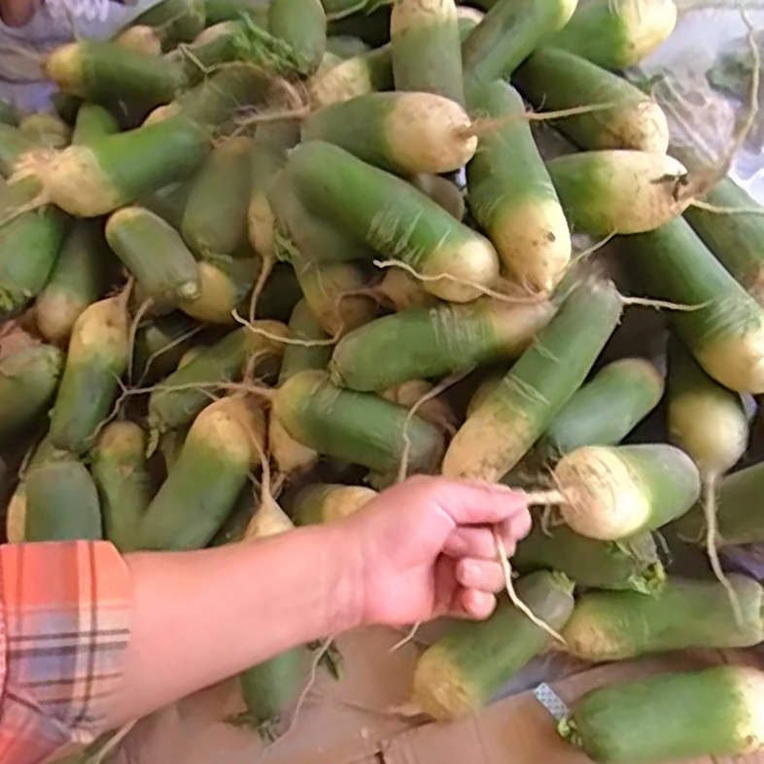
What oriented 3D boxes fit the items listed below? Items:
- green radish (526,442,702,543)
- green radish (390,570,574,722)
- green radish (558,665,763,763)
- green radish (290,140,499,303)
[{"bbox_3d":[0.158,0.078,0.491,0.172,0.057,0.057,-1,51,-39],"label":"green radish"},{"bbox_3d":[0.079,0.203,0.545,0.164,0.043,0.054,-39,64,-1],"label":"green radish"},{"bbox_3d":[0.215,0.247,0.529,0.165,0.055,0.057,-7,60,-1],"label":"green radish"},{"bbox_3d":[0.008,-0.115,0.522,0.163,0.050,0.046,34,62,1],"label":"green radish"}]

